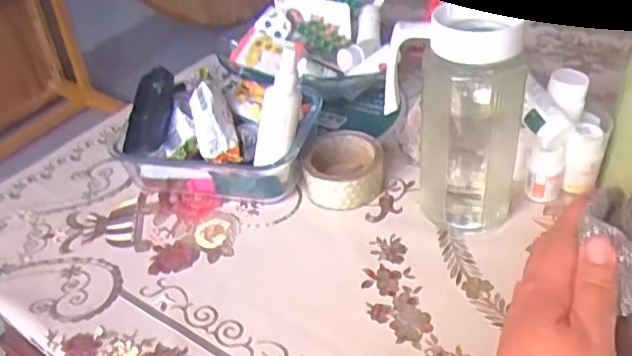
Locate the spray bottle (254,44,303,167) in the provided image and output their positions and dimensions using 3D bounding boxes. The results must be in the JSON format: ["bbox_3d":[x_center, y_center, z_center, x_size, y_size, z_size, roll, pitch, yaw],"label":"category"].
[{"bbox_3d":[-0.035,-0.068,0.578,0.026,0.131,0.036,-1,30,-34],"label":"spray bottle"}]

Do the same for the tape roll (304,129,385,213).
[{"bbox_3d":[0.031,-0.008,0.616,0.083,0.040,0.089,2,38,11],"label":"tape roll"}]

